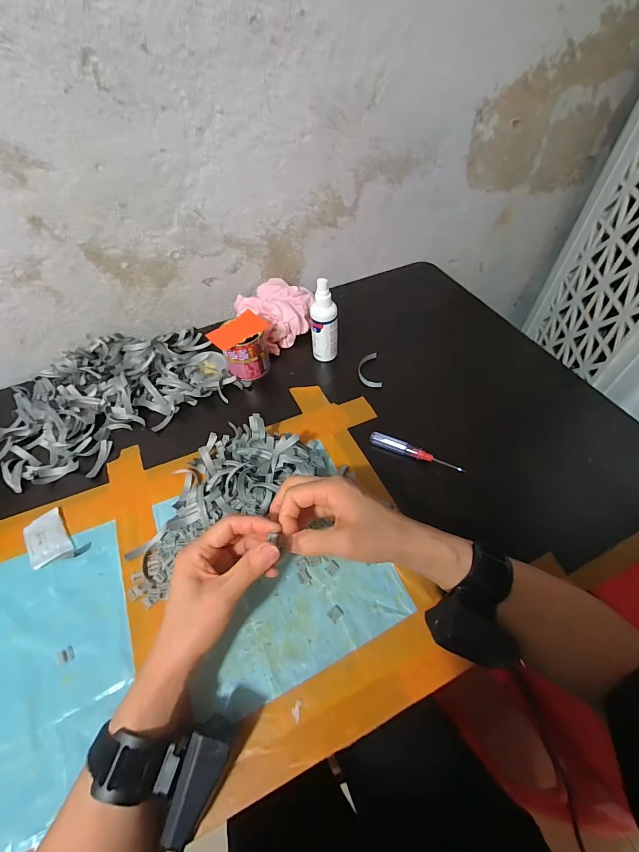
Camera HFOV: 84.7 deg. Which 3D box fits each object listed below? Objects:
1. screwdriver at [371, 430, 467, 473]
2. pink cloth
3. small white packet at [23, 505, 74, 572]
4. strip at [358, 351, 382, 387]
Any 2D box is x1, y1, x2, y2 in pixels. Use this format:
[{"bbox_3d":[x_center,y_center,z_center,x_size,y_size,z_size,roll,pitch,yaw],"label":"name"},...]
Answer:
[{"bbox_3d":[0.120,0.032,0.444,0.118,0.019,0.013,23,58,19],"label":"screwdriver"},{"bbox_3d":[-0.070,-0.194,0.592,0.115,0.054,0.118,-35,59,-21],"label":"pink cloth"},{"bbox_3d":[-0.307,0.129,0.397,0.039,0.008,0.072,-35,59,-21],"label":"small white packet"},{"bbox_3d":[0.076,-0.086,0.545,0.031,0.010,0.074,-2,53,2],"label":"strip"}]

